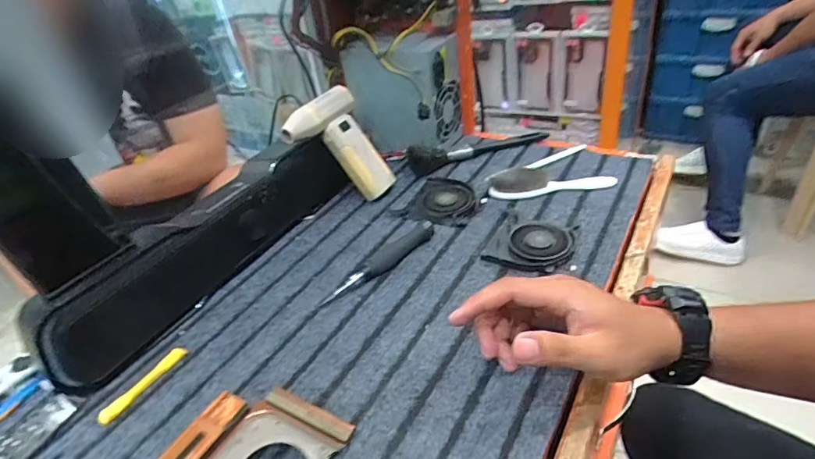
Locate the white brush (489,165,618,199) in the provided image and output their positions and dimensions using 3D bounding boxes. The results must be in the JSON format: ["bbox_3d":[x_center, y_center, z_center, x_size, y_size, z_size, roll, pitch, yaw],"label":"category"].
[{"bbox_3d":[0.172,-0.063,0.572,0.146,0.020,0.043,-7,36,1],"label":"white brush"}]

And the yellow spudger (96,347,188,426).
[{"bbox_3d":[-0.227,0.132,0.408,0.012,0.007,0.081,15,42,28],"label":"yellow spudger"}]

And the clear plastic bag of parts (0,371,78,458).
[{"bbox_3d":[-0.328,0.160,0.391,0.083,0.011,0.079,12,41,25],"label":"clear plastic bag of parts"}]

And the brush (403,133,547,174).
[{"bbox_3d":[0.099,-0.114,0.653,0.199,0.025,0.043,-10,36,-3],"label":"brush"}]

